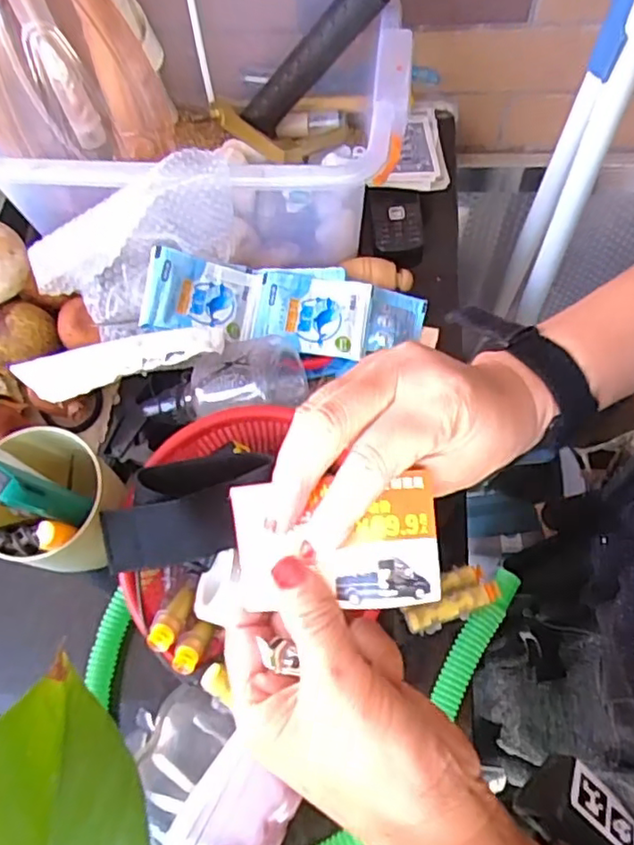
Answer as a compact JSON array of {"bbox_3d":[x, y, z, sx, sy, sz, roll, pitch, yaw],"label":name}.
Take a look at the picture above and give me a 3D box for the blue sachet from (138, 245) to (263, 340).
[{"bbox_3d":[-0.088,-0.098,0.478,0.086,0.009,0.064,8,71,-12],"label":"blue sachet"}]

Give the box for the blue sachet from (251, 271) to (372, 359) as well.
[{"bbox_3d":[-0.005,-0.085,0.480,0.087,0.011,0.063,7,66,6],"label":"blue sachet"}]

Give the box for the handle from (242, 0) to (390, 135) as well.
[{"bbox_3d":[-0.004,-0.304,0.515,0.032,0.173,0.023,23,61,-32],"label":"handle"}]

